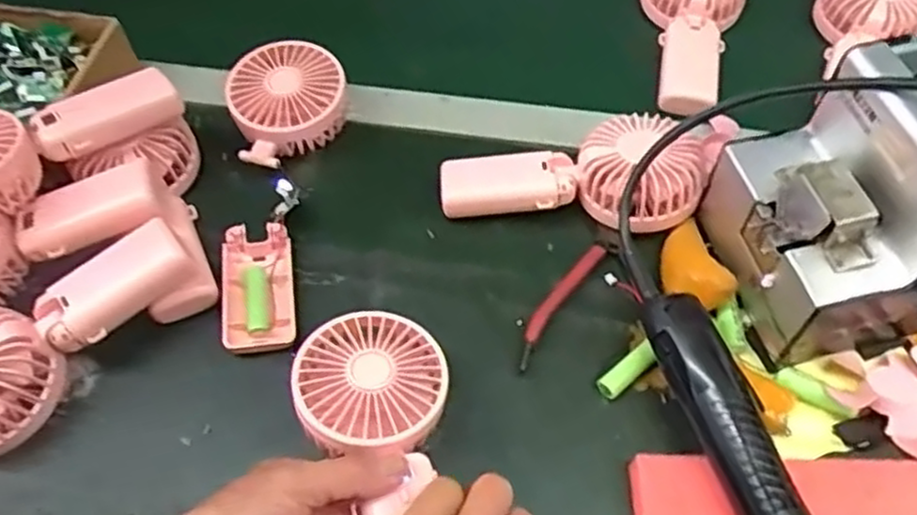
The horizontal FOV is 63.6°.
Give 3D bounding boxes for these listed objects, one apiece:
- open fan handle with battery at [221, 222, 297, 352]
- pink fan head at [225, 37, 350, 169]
[{"bbox_3d":[-0.138,0.021,0.507,0.047,0.020,0.092,-9,56,-5],"label":"open fan handle with battery"},{"bbox_3d":[-0.130,-0.116,0.574,0.089,0.050,0.098,-13,57,-7],"label":"pink fan head"}]

